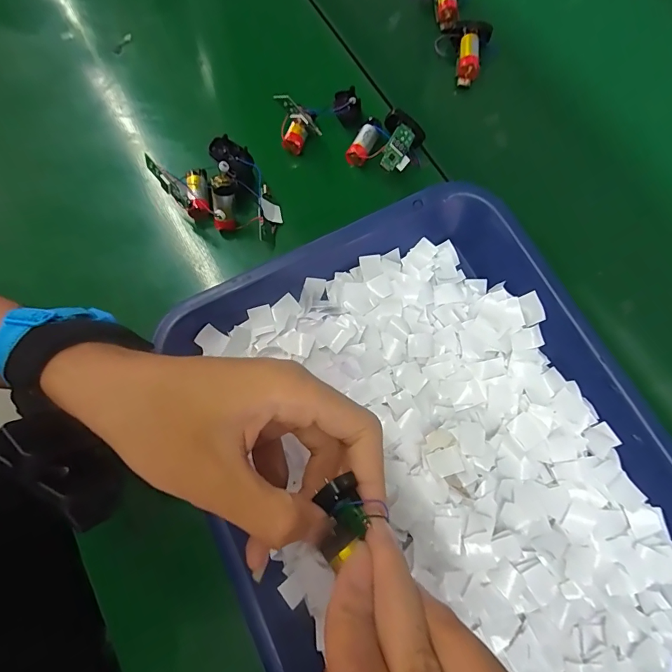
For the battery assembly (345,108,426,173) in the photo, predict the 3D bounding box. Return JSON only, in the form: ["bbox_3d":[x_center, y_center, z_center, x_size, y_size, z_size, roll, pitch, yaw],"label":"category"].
[{"bbox_3d":[0.038,-0.142,0.313,0.051,0.024,0.050,-1,76,4],"label":"battery assembly"}]

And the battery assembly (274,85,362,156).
[{"bbox_3d":[-0.011,-0.174,0.314,0.025,0.047,0.073,42,82,12],"label":"battery assembly"}]

